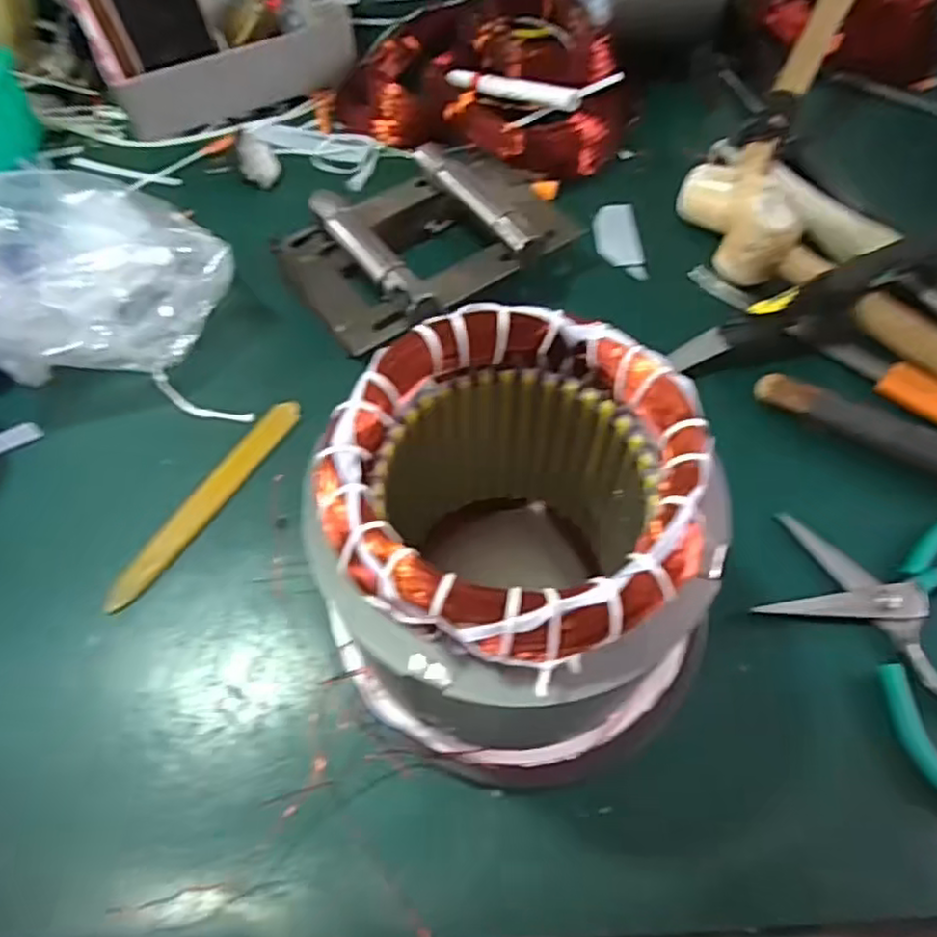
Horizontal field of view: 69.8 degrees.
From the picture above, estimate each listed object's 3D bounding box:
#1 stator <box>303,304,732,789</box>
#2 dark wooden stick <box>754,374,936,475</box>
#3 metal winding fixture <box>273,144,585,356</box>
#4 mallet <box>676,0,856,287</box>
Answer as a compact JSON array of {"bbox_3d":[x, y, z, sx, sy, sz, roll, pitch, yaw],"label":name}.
[{"bbox_3d":[0.031,0.045,0.295,0.159,0.176,0.160,0,60,0],"label":"stator"},{"bbox_3d":[0.291,-0.007,0.406,0.230,0.018,0.024,29,64,16],"label":"dark wooden stick"},{"bbox_3d":[-0.029,-0.171,0.504,0.210,0.050,0.144,-32,65,-17],"label":"metal winding fixture"},{"bbox_3d":[0.236,-0.276,0.542,0.087,0.081,0.298,17,61,10],"label":"mallet"}]

